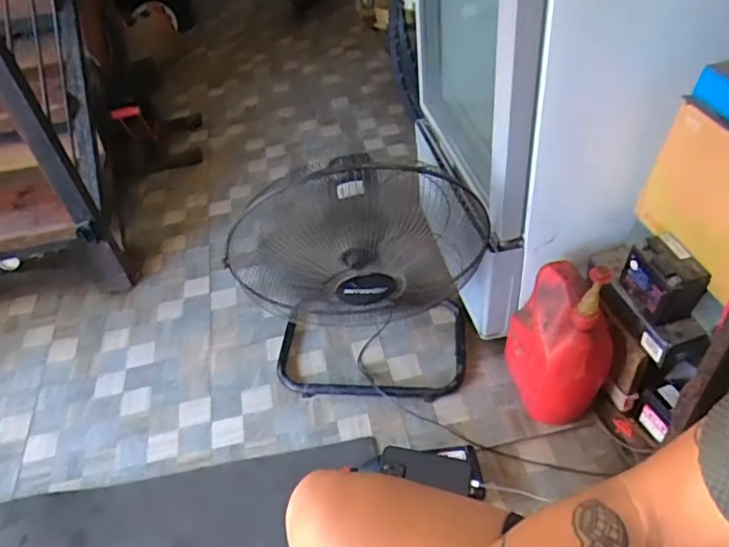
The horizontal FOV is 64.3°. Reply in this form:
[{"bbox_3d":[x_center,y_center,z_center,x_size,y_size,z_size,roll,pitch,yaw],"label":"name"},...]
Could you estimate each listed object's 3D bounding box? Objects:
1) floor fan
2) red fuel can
[{"bbox_3d":[0.009,0.036,1.166,0.462,0.492,0.198,-4,44,2],"label":"floor fan"},{"bbox_3d":[0.367,0.107,1.093,0.145,0.343,0.192,-1,44,5],"label":"red fuel can"}]

